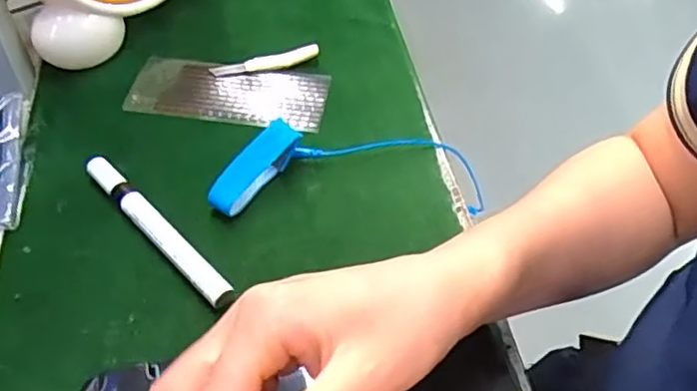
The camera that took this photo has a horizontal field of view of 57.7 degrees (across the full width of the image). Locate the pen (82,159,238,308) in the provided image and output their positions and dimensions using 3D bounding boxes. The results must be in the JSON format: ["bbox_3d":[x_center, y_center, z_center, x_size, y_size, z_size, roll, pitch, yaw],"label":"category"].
[{"bbox_3d":[-0.120,0.022,0.396,0.014,0.016,0.141,-36,61,-28],"label":"pen"}]

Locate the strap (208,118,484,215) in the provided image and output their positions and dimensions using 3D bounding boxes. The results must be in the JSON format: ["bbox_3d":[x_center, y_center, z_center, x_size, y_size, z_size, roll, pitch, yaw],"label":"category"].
[{"bbox_3d":[-0.005,-0.020,0.441,0.184,0.047,0.052,-3,49,-22],"label":"strap"}]

